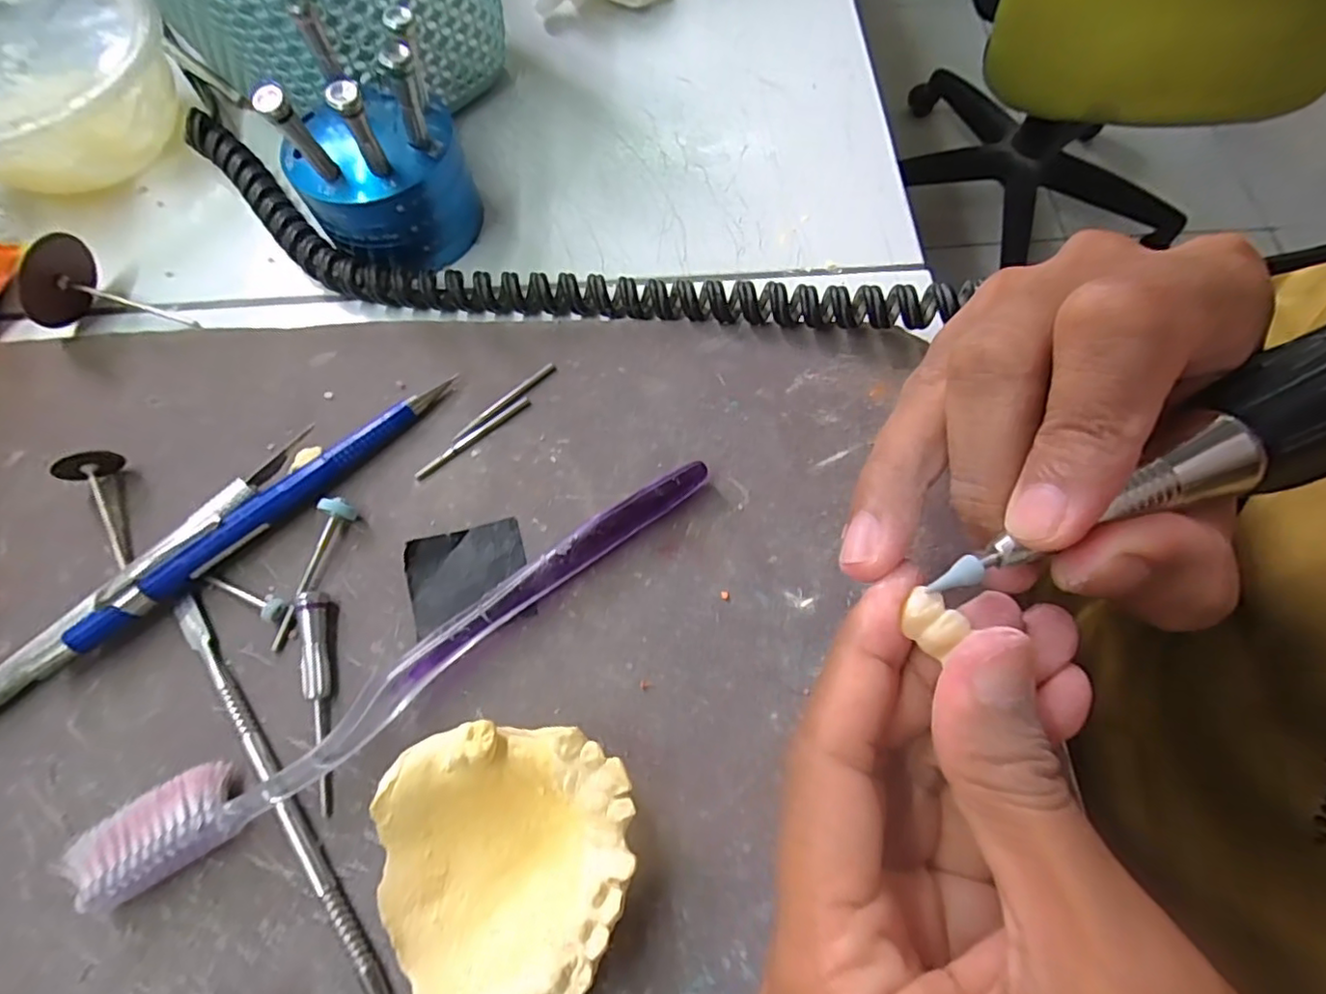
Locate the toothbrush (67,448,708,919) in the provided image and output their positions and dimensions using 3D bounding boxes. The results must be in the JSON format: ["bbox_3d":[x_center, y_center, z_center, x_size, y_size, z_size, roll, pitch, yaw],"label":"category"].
[{"bbox_3d":[-0.062,0.046,0.167,0.184,0.014,0.020,-31,70,-12],"label":"toothbrush"}]

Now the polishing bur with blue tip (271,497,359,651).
[{"bbox_3d":[-0.104,0.022,0.180,0.009,0.010,0.046,13,67,5],"label":"polishing bur with blue tip"}]

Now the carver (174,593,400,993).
[{"bbox_3d":[-0.095,0.083,0.156,0.005,0.007,0.146,-37,72,-15],"label":"carver"}]

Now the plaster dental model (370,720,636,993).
[{"bbox_3d":[-0.036,0.088,0.143,0.056,0.023,0.061,0,67,0],"label":"plaster dental model"}]

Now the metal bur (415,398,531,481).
[{"bbox_3d":[-0.063,-0.020,0.200,0.044,0.004,0.004,-38,72,-15],"label":"metal bur"}]

